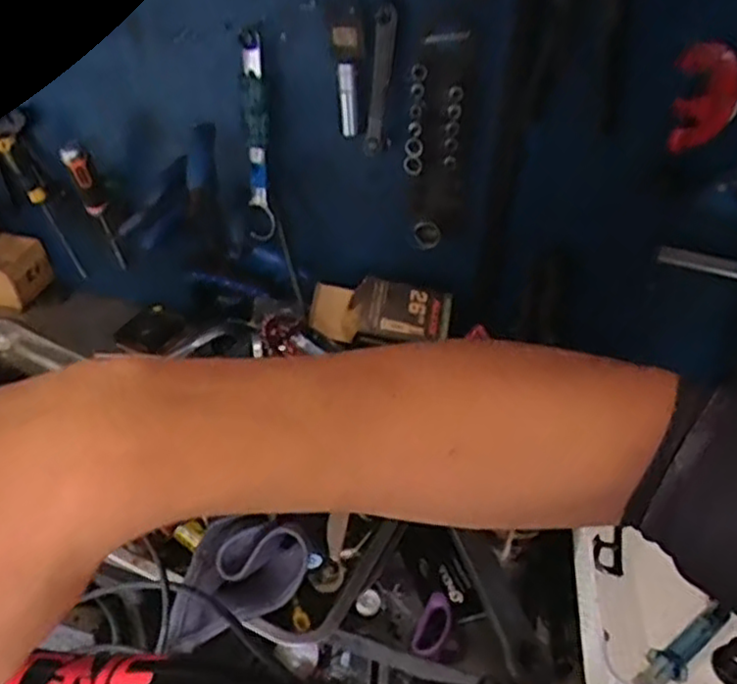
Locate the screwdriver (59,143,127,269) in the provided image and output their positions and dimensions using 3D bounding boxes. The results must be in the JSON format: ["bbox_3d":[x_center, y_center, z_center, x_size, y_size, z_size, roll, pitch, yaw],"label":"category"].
[{"bbox_3d":[-0.379,-0.183,1.001,0.037,0.225,0.025,5,58,1],"label":"screwdriver"}]

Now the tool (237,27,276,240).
[{"bbox_3d":[-0.136,-0.246,0.889,0.035,0.257,0.030,-1,35,-5],"label":"tool"}]

